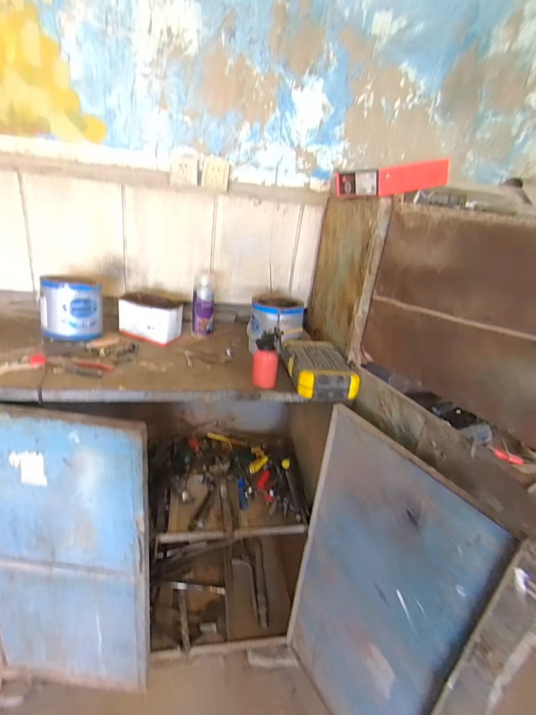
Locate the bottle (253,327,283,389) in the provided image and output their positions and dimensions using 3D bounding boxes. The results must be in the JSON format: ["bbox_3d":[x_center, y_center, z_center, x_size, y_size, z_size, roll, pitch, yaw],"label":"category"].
[{"bbox_3d":[-0.004,0.003,0.912,0.063,0.126,0.069,8,26,0],"label":"bottle"}]

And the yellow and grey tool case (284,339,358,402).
[{"bbox_3d":[0.137,0.020,0.976,0.166,0.057,0.249,2,26,-12],"label":"yellow and grey tool case"}]

